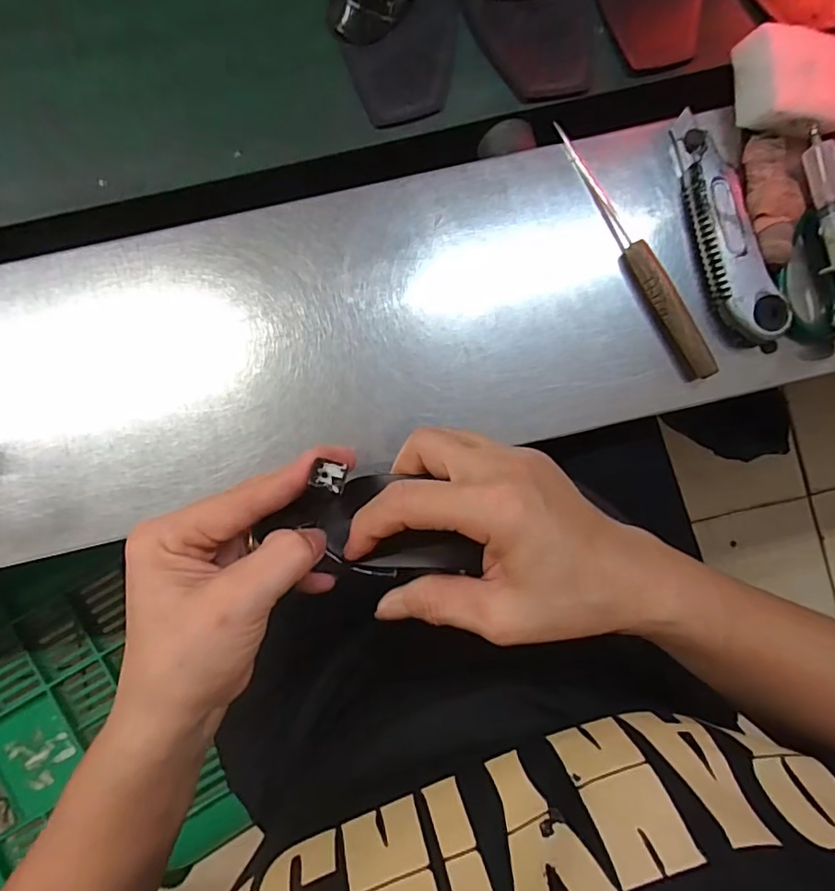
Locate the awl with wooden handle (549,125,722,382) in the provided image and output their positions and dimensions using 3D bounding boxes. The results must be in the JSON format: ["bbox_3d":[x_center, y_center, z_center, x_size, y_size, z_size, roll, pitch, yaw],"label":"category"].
[{"bbox_3d":[0.143,-0.130,0.360,0.014,0.017,0.194,-30,88,-2],"label":"awl with wooden handle"}]

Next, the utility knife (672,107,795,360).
[{"bbox_3d":[0.204,-0.145,0.361,0.036,0.022,0.164,-22,88,-1],"label":"utility knife"}]

